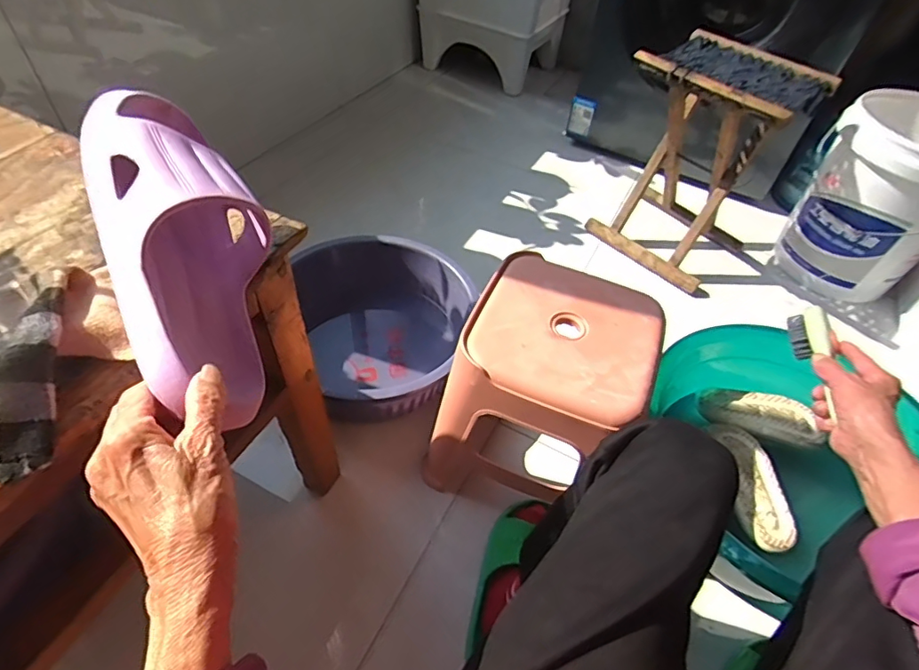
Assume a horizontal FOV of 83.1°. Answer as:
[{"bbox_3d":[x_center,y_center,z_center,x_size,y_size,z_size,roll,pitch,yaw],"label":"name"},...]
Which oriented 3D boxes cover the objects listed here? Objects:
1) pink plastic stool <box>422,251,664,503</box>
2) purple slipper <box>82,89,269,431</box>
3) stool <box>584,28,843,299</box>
[{"bbox_3d":[0.123,0.082,0.769,0.250,0.269,0.255,19,50,12],"label":"pink plastic stool"},{"bbox_3d":[-0.180,-0.061,0.357,0.083,0.103,0.251,-28,76,17],"label":"purple slipper"},{"bbox_3d":[0.521,-0.379,1.143,0.303,0.406,0.265,38,56,25],"label":"stool"}]

